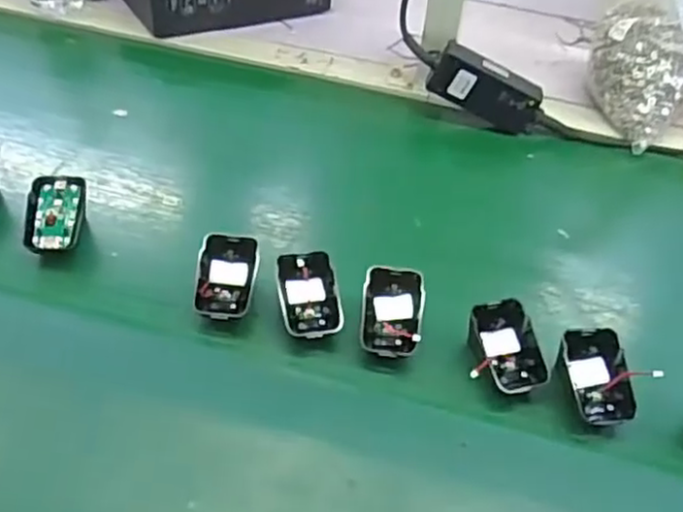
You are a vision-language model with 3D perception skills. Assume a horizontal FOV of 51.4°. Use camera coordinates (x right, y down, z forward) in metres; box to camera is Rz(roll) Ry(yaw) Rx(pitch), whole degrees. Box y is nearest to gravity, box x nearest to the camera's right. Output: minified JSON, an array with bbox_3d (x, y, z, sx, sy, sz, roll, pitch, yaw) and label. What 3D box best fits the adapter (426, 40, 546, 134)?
[{"bbox_3d":[0.153,-0.176,0.749,0.118,0.054,0.030,25,42,-11],"label":"adapter"}]

